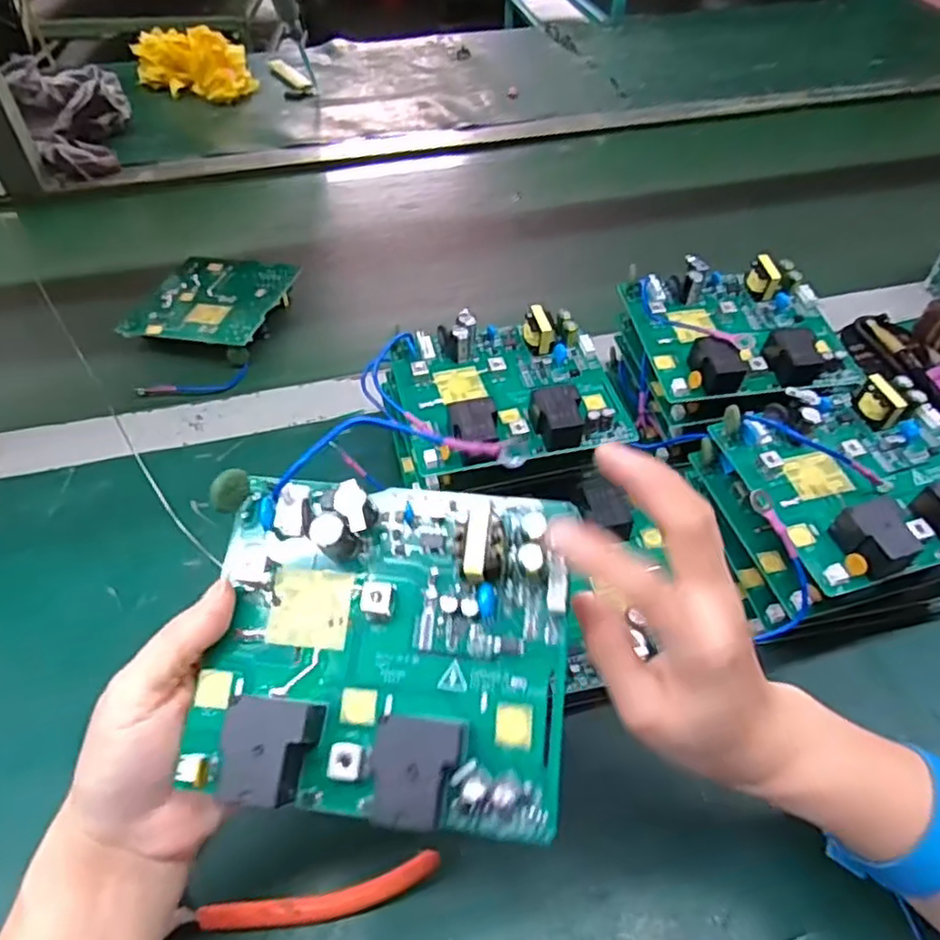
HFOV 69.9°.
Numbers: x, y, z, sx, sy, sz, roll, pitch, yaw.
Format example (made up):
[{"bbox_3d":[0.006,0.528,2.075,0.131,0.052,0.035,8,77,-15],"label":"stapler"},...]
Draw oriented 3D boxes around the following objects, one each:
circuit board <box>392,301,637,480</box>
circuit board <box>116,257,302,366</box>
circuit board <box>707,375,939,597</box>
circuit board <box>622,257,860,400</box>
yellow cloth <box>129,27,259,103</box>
[{"bbox_3d":[0.024,-0.050,0.409,0.129,0.033,0.117,-13,49,-11],"label":"circuit board"},{"bbox_3d":[-0.224,-0.145,0.595,0.109,0.027,0.127,8,48,8],"label":"circuit board"},{"bbox_3d":[0.211,0.001,0.356,0.143,0.031,0.106,-12,49,-10],"label":"circuit board"},{"bbox_3d":[0.179,-0.099,0.441,0.133,0.026,0.106,-4,48,-3],"label":"circuit board"},{"bbox_3d":[-0.389,-0.578,0.955,0.167,0.070,0.087,19,51,17],"label":"yellow cloth"}]

